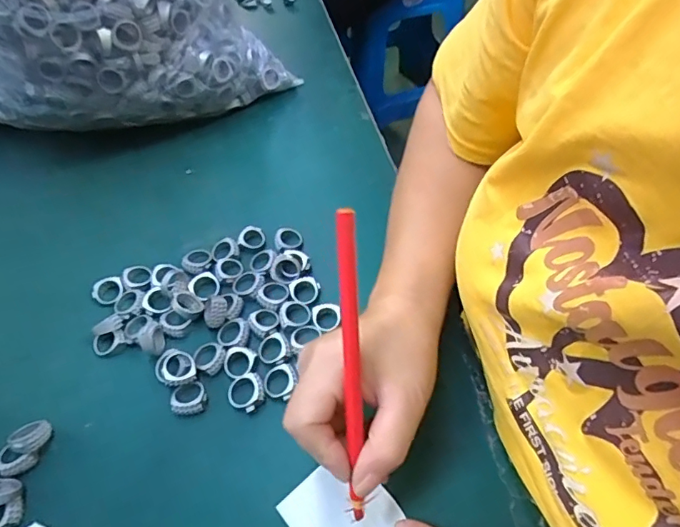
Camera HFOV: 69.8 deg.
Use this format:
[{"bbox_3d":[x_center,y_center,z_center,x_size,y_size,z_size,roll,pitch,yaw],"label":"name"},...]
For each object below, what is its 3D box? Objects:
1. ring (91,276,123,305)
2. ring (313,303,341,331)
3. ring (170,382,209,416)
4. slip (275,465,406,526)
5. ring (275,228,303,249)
[{"bbox_3d":[-0.189,0.022,0.401,0.023,0.010,0.024,-2,54,3],"label":"ring"},{"bbox_3d":[-0.009,0.041,0.369,0.021,0.009,0.021,-2,54,3],"label":"ring"},{"bbox_3d":[-0.106,0.094,0.340,0.024,0.008,0.025,-2,54,3],"label":"ring"},{"bbox_3d":[0.005,0.154,0.291,0.055,0.005,0.069,-38,60,-21],"label":"slip"},{"bbox_3d":[-0.045,-0.022,0.420,0.023,0.008,0.022,-2,54,3],"label":"ring"}]

